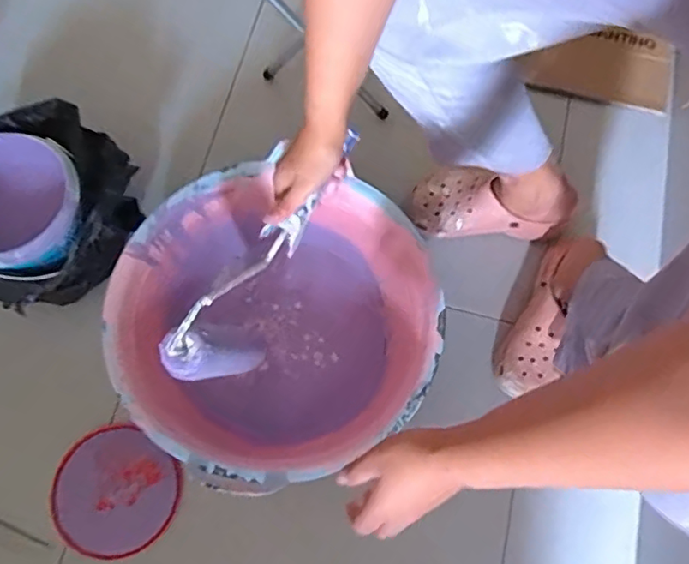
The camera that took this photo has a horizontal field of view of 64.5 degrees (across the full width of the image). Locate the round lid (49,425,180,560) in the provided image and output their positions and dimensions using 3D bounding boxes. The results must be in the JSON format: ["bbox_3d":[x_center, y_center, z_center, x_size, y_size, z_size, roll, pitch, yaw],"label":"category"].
[{"bbox_3d":[-0.321,0.293,0.765,0.170,0.021,0.157,9,56,-13],"label":"round lid"}]

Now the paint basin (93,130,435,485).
[{"bbox_3d":[-0.091,0.058,0.772,0.408,0.194,0.408,1,73,-2],"label":"paint basin"}]

